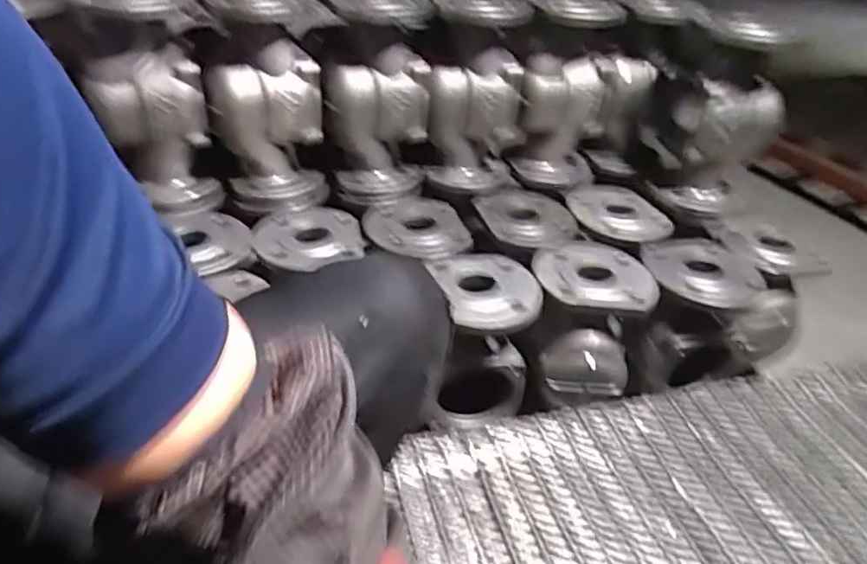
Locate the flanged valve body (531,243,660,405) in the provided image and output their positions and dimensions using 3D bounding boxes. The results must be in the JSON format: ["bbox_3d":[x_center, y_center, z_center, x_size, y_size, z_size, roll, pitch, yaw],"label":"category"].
[{"bbox_3d":[0.211,0.051,0.840,0.150,0.158,0.152,8,34,5],"label":"flanged valve body"}]

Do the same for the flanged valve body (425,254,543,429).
[{"bbox_3d":[0.072,0.082,0.813,0.127,0.190,0.138,3,34,-1],"label":"flanged valve body"}]

